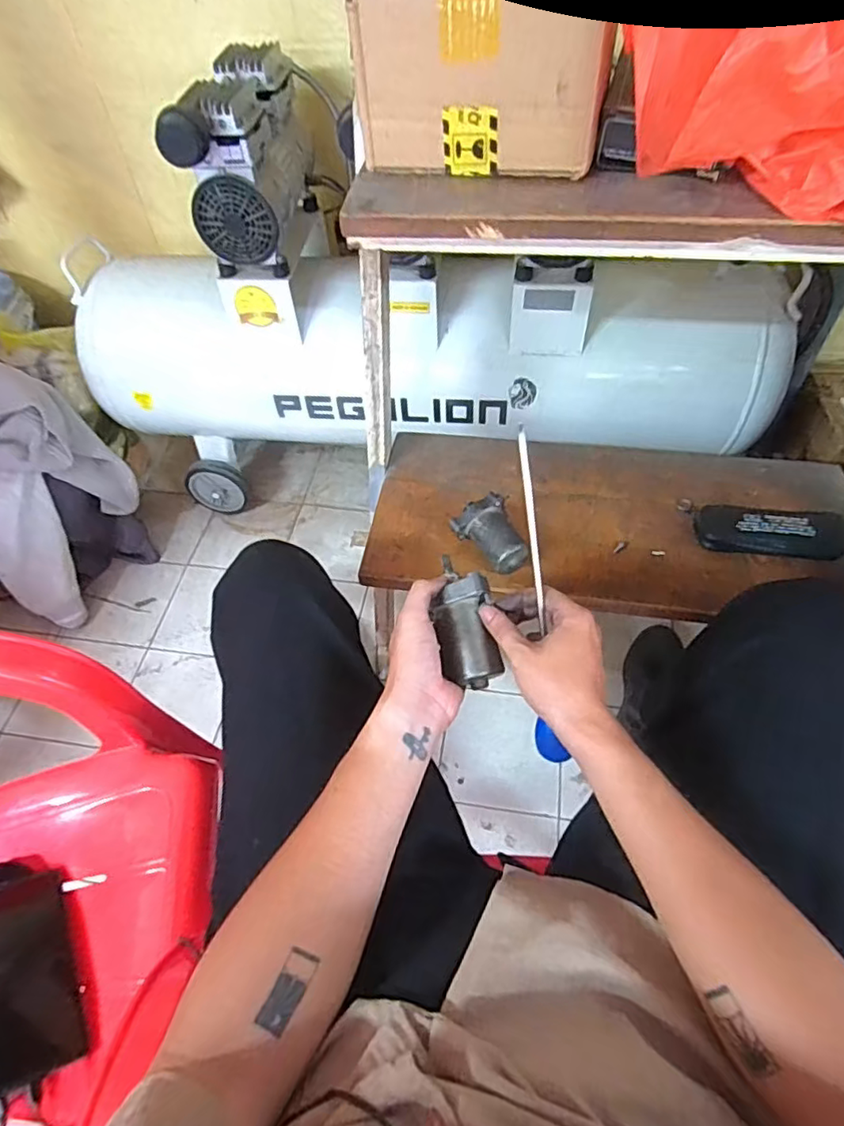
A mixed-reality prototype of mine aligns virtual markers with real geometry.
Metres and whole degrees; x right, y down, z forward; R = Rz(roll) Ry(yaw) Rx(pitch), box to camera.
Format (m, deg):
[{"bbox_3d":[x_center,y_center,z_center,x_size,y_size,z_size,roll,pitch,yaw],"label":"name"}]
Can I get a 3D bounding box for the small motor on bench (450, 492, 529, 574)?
[{"bbox_3d":[0.084,-0.033,0.729,0.076,0.055,0.100,-19,55,-10],"label":"small motor on bench"}]

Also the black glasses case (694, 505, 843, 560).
[{"bbox_3d":[0.436,-0.037,0.731,0.178,0.030,0.058,5,54,7],"label":"black glasses case"}]

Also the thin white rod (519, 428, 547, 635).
[{"bbox_3d":[0.088,-0.027,0.476,0.006,0.164,0.007,-9,14,-3],"label":"thin white rod"}]

